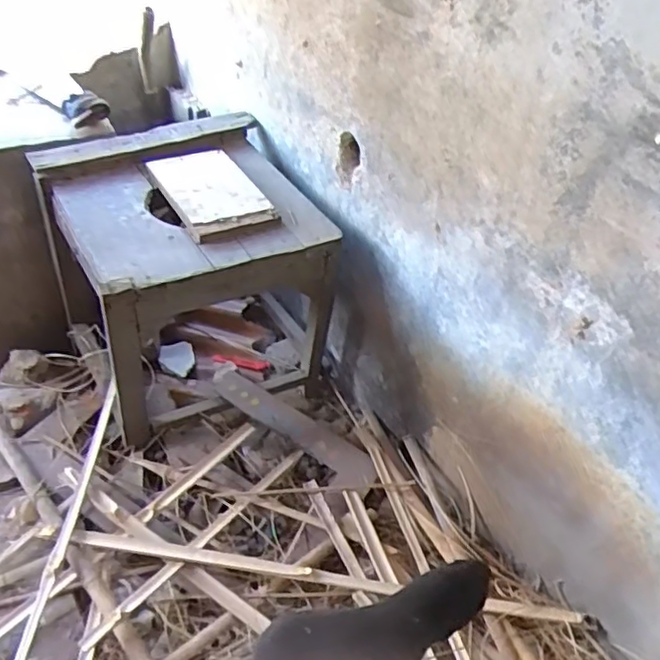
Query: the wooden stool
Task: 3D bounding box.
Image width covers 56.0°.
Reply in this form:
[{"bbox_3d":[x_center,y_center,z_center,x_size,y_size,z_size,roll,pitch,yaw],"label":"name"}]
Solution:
[{"bbox_3d":[-0.268,-0.099,1.248,0.448,0.445,0.448,-20,47,-25],"label":"wooden stool"}]

